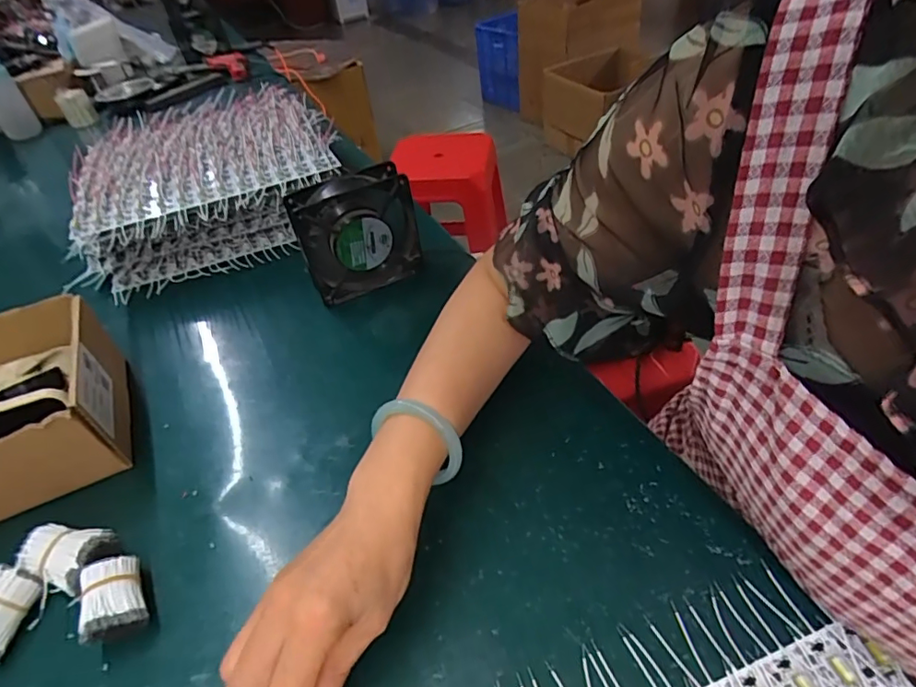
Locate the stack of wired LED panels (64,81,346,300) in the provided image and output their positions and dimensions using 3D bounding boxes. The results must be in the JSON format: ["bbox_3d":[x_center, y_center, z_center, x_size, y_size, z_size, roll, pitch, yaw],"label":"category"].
[{"bbox_3d":[-0.334,-0.224,0.726,0.326,0.120,0.327,-19,45,-12],"label":"stack of wired LED panels"}]

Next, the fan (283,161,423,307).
[{"bbox_3d":[-0.104,-0.112,0.560,0.122,0.123,0.043,-21,46,-14],"label":"fan"}]

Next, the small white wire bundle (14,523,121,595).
[{"bbox_3d":[-0.275,0.149,0.374,0.055,0.024,0.044,10,46,17],"label":"small white wire bundle"}]

